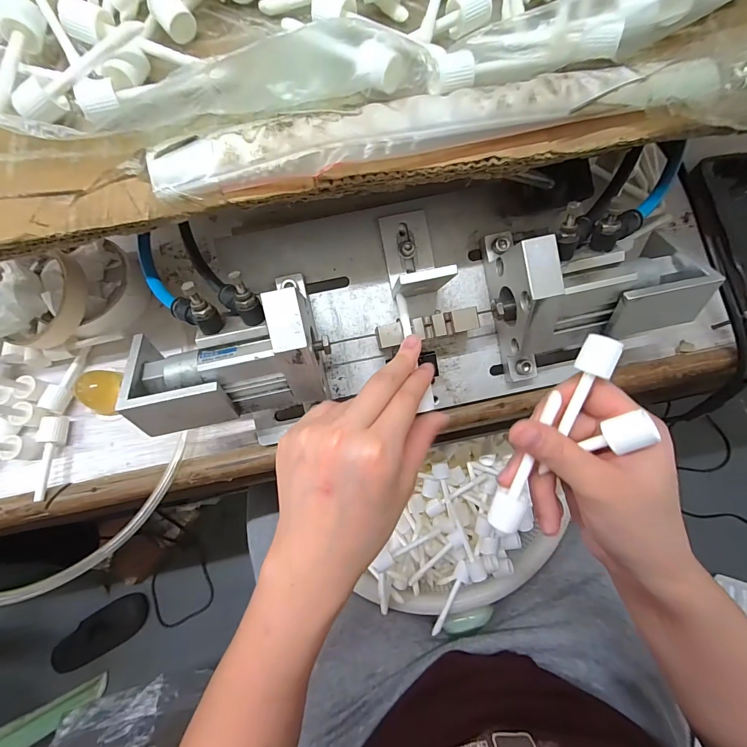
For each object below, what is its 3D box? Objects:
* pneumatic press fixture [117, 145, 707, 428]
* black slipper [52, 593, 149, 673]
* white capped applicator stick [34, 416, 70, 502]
[{"bbox_3d":[0.022,-0.045,0.262,0.370,0.095,0.131,-12,75,-3],"label":"pneumatic press fixture"},{"bbox_3d":[-0.644,0.611,0.874,0.219,0.043,0.092,-32,77,-6],"label":"black slipper"},{"bbox_3d":[-0.262,0.066,0.298,0.016,0.015,0.065,2,75,2],"label":"white capped applicator stick"}]

